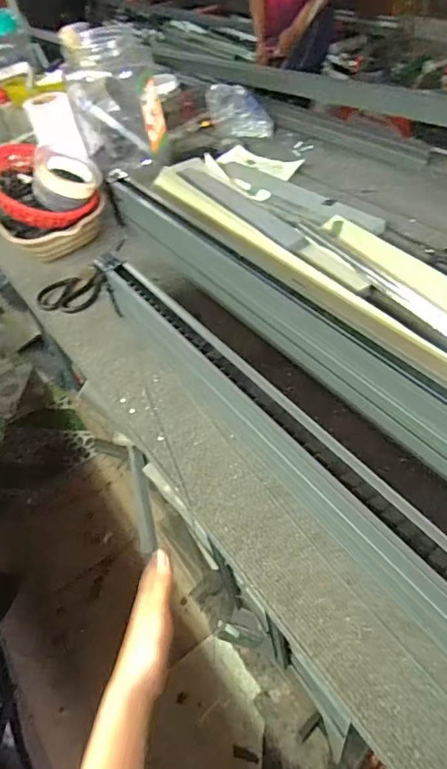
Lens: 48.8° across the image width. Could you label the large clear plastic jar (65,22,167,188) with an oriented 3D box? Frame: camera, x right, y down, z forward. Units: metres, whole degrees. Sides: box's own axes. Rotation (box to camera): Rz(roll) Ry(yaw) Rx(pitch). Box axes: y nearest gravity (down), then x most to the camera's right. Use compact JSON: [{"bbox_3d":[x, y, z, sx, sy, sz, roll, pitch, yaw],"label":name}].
[{"bbox_3d":[-0.232,-0.605,1.086,0.177,0.258,0.166,-15,47,-3],"label":"large clear plastic jar"}]

